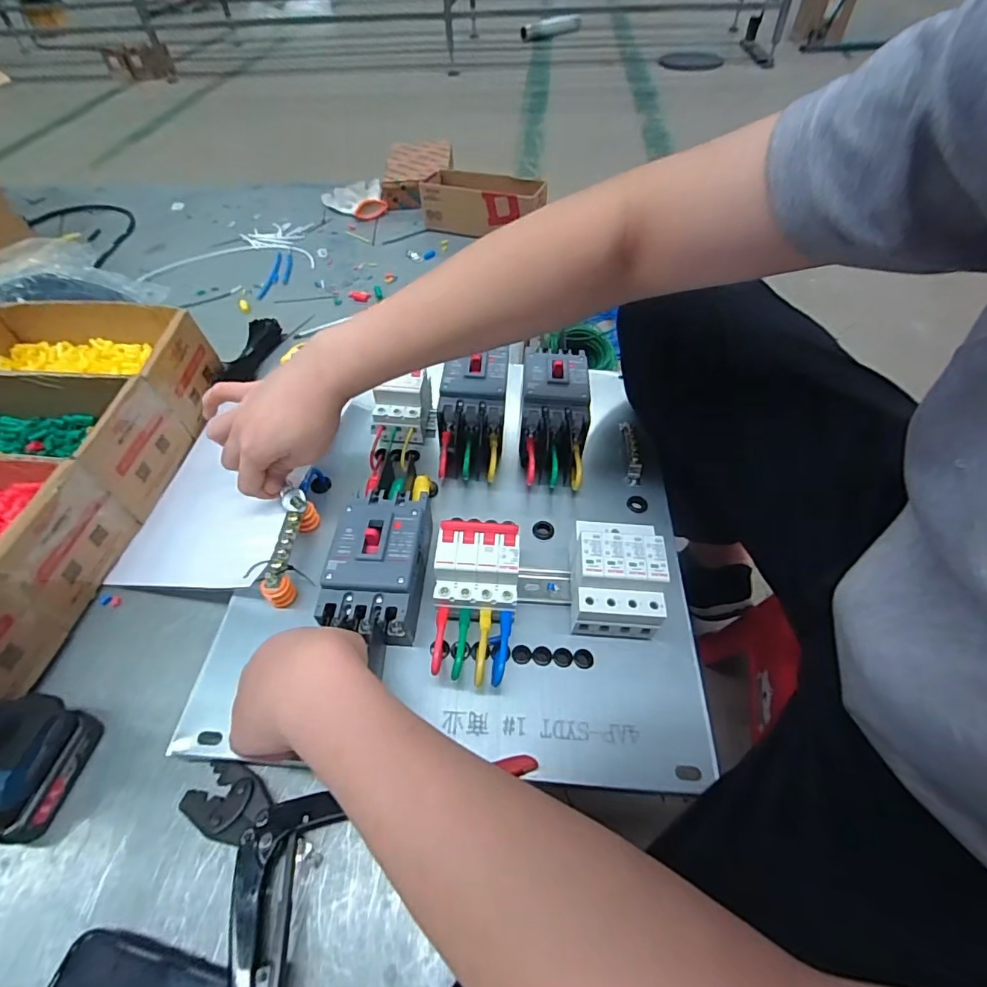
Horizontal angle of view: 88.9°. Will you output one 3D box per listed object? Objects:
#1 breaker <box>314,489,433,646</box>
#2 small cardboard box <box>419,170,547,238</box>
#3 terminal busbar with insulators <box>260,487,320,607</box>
[{"bbox_3d":[-0.096,0.061,0.455,0.082,0.064,0.129,3,55,6],"label":"breaker"},{"bbox_3d":[-0.017,-0.537,0.934,0.219,0.079,0.082,17,54,15],"label":"small cardboard box"},{"bbox_3d":[-0.193,0.052,0.483,0.022,0.045,0.111,0,59,4],"label":"terminal busbar with insulators"}]

